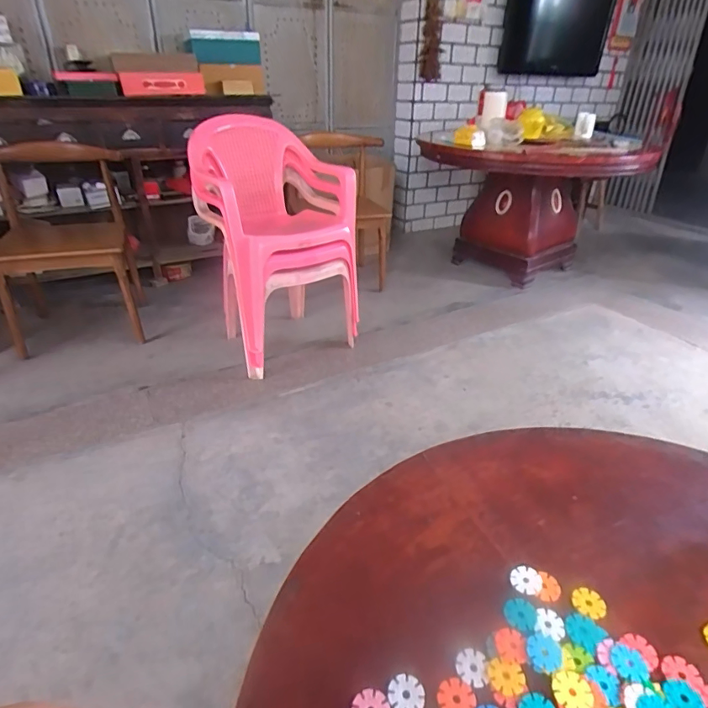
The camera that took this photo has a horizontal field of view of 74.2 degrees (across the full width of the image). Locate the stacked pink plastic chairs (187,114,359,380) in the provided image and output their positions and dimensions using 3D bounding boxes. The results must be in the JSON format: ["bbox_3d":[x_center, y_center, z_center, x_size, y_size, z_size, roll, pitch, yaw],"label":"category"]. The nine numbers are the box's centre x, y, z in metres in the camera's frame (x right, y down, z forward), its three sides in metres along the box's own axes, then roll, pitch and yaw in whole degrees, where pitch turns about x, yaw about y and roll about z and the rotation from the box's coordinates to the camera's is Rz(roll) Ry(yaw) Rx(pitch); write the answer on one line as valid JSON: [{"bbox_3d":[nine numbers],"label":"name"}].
[{"bbox_3d":[-0.303,-0.447,1.850,0.542,0.789,0.520,-16,34,-26],"label":"stacked pink plastic chairs"}]

